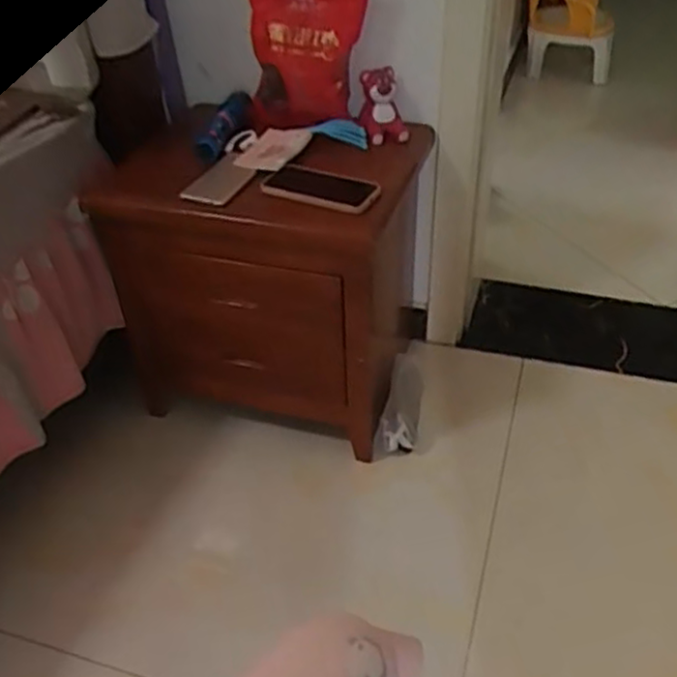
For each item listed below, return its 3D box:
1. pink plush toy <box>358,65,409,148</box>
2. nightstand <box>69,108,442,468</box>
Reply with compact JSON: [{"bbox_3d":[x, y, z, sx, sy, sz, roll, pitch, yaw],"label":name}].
[{"bbox_3d":[0.075,-0.384,1.186,0.082,0.094,0.088,1,39,4],"label":"pink plush toy"},{"bbox_3d":[-0.112,-0.105,1.271,0.460,0.460,0.324,9,41,14],"label":"nightstand"}]

